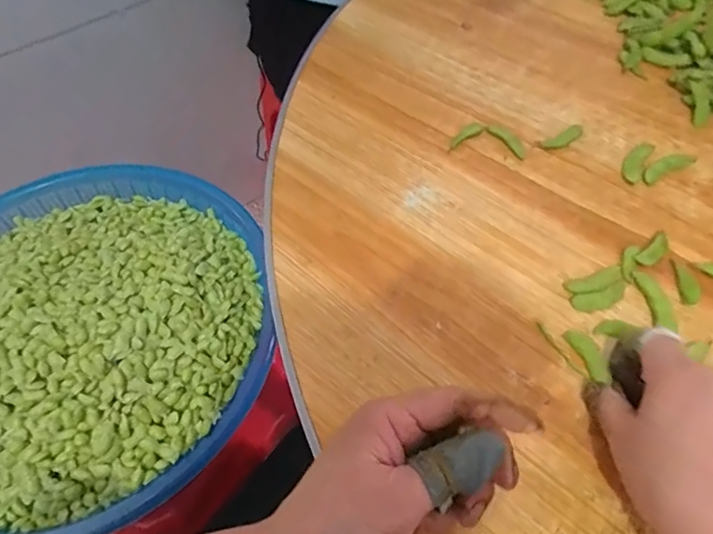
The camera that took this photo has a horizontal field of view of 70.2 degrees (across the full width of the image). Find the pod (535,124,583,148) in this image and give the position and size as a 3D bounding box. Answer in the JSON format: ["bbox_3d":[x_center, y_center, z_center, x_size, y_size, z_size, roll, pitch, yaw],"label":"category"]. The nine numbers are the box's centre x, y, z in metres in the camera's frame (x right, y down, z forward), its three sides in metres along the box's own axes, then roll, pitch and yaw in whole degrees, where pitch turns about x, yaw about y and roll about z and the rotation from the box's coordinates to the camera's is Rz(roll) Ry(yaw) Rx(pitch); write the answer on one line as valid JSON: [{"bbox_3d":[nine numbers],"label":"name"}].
[{"bbox_3d":[0.179,-0.112,0.442,0.041,0.010,0.013,-24,58,-11],"label":"pod"}]

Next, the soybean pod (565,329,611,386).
[{"bbox_3d":[0.151,0.057,0.330,0.013,0.008,0.039,-19,58,-8],"label":"soybean pod"}]

